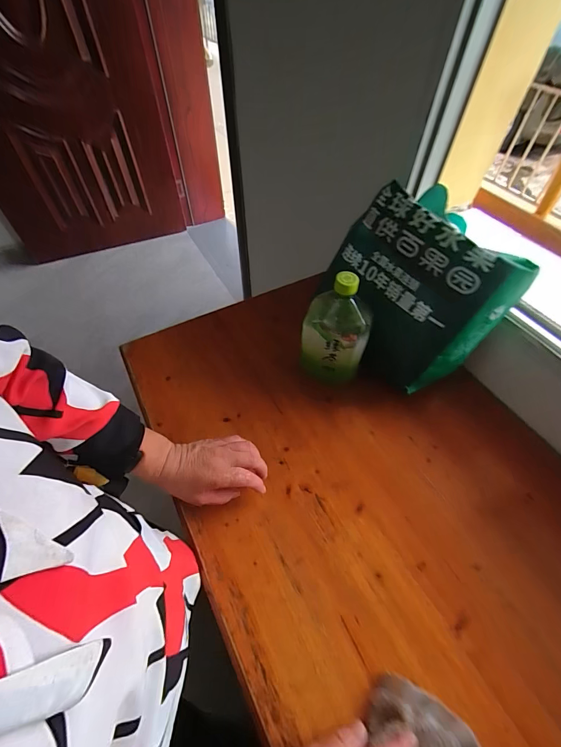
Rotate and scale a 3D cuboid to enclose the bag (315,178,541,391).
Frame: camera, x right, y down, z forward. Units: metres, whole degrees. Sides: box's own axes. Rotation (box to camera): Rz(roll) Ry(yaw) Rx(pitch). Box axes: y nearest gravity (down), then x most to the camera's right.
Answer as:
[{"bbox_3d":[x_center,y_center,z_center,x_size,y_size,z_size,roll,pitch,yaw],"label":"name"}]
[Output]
[{"bbox_3d":[0.218,-0.141,0.538,0.189,0.218,0.251,-16,56,-9],"label":"bag"}]

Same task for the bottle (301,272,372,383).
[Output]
[{"bbox_3d":[0.092,-0.068,0.544,0.103,0.212,0.083,11,55,7],"label":"bottle"}]

